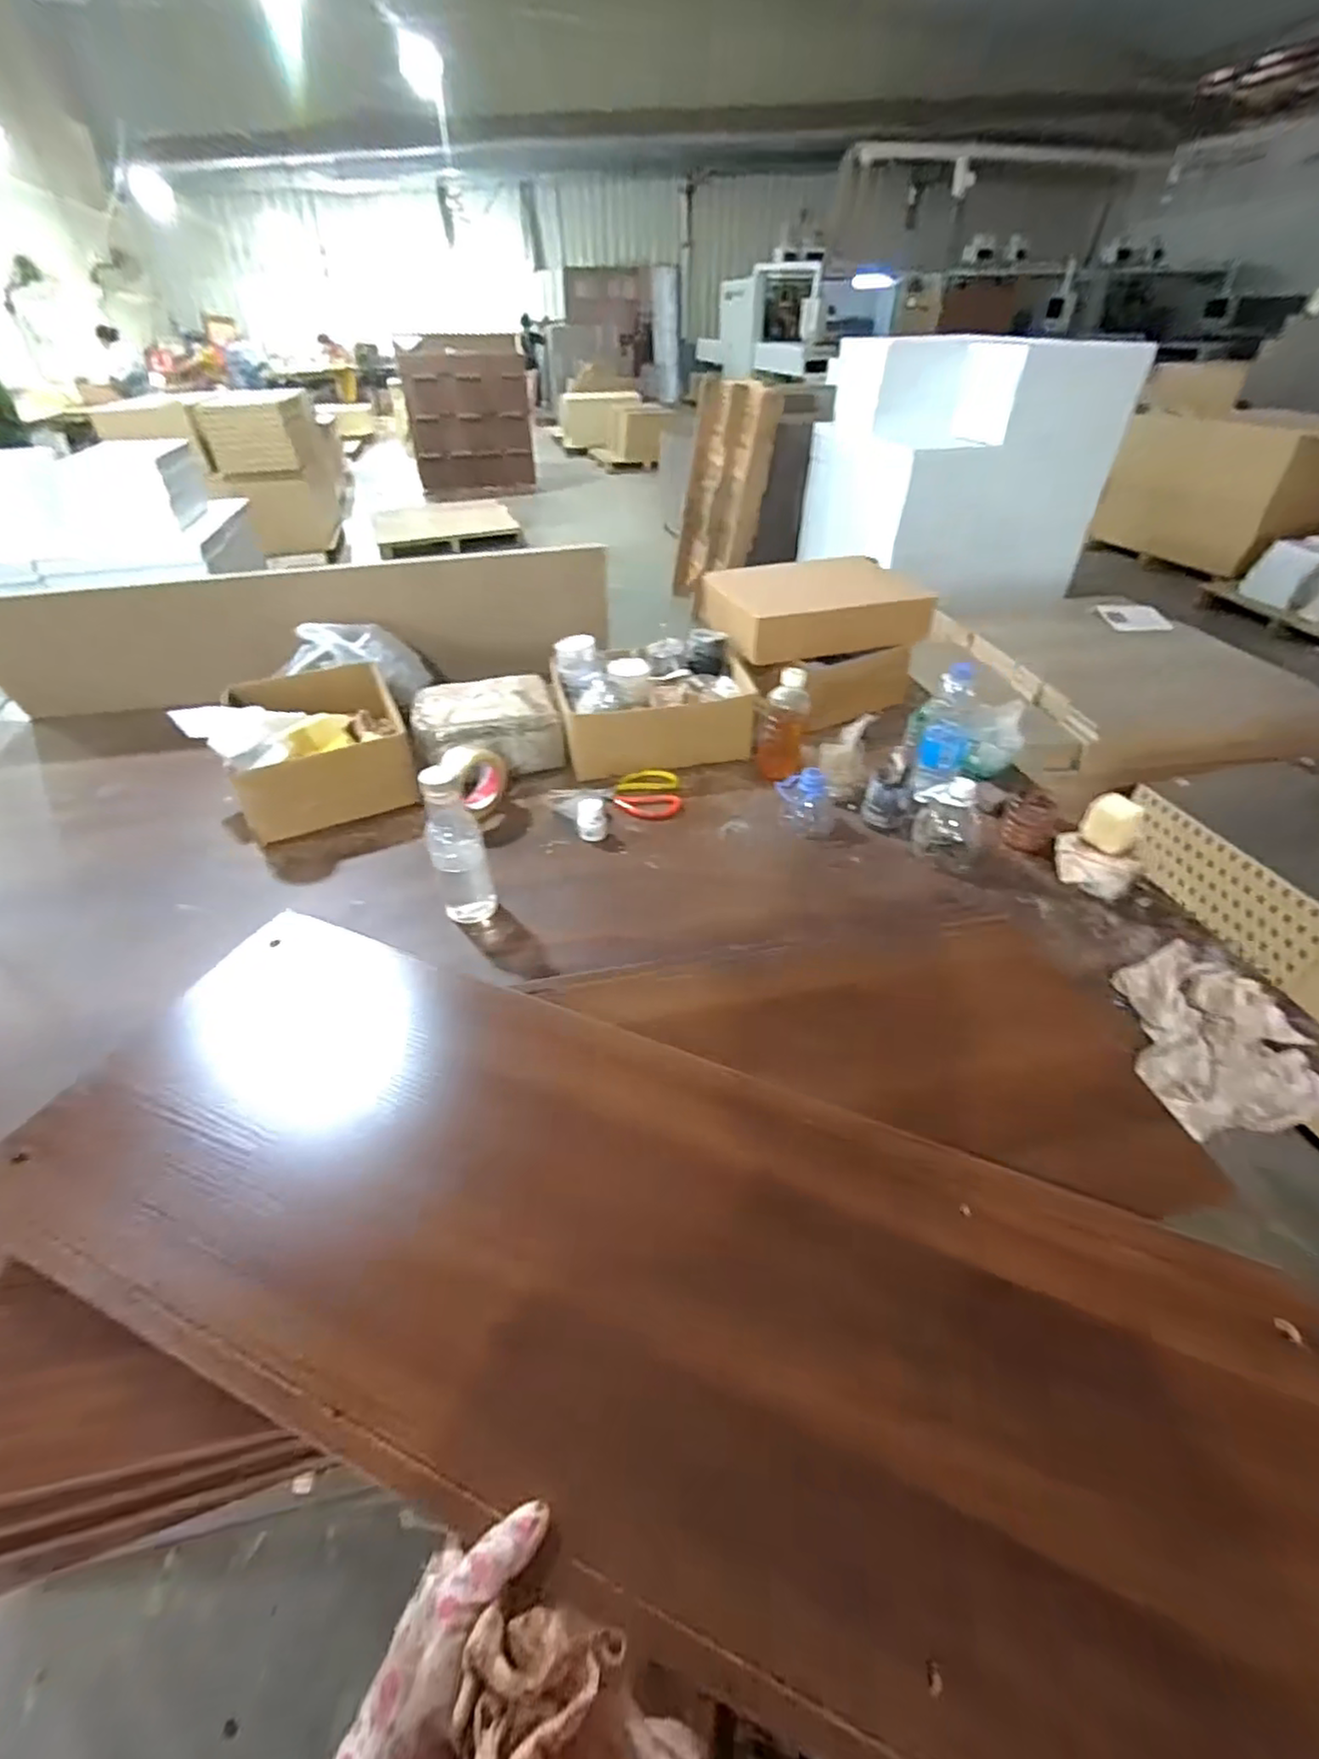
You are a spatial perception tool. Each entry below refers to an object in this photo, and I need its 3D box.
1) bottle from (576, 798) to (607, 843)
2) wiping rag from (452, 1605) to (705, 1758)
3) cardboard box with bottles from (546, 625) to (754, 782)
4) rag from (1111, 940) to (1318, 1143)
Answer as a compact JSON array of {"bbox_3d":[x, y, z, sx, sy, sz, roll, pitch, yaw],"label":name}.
[{"bbox_3d":[-0.102,-0.089,1.013,0.044,0.052,0.038,-8,40,-8],"label":"bottle"},{"bbox_3d":[-0.032,0.399,0.309,0.125,0.047,0.070,17,43,7],"label":"wiping rag"},{"bbox_3d":[-0.014,-0.320,1.208,0.337,0.159,0.215,-5,40,-4],"label":"cardboard box with bottles"},{"bbox_3d":[0.614,0.163,0.739,0.177,0.039,0.255,11,42,15],"label":"rag"}]

